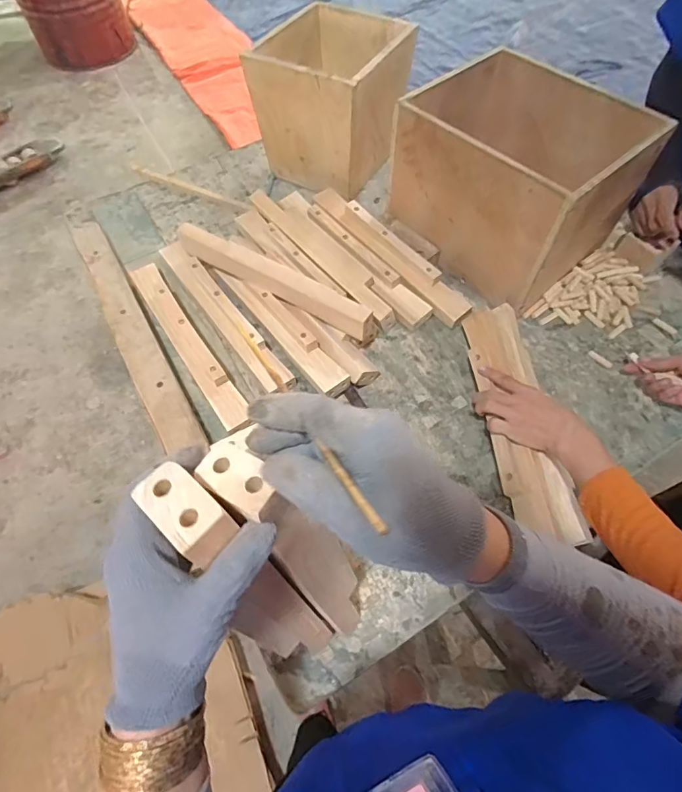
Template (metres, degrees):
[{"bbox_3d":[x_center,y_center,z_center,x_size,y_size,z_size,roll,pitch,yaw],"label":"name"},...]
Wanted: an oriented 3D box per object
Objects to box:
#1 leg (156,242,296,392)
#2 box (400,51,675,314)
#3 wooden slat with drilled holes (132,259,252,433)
[{"bbox_3d":[-0.199,-0.143,0.746,0.048,0.049,0.373,-33,65,-17],"label":"leg"},{"bbox_3d":[0.279,-0.380,0.754,0.274,0.211,0.346,-37,66,-18],"label":"box"},{"bbox_3d":[-0.250,-0.097,0.713,0.048,0.035,0.377,-31,64,-16],"label":"wooden slat with drilled holes"}]

